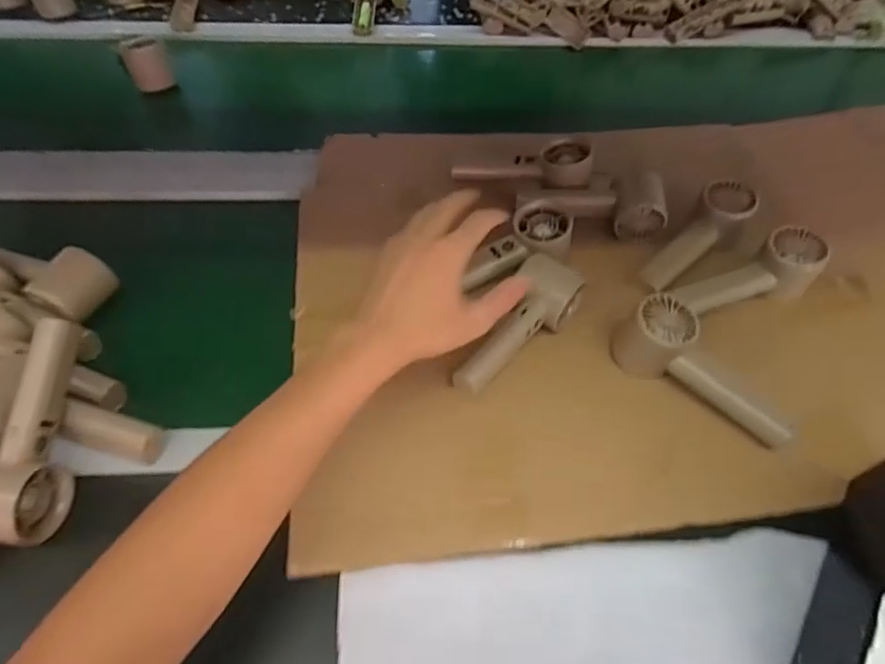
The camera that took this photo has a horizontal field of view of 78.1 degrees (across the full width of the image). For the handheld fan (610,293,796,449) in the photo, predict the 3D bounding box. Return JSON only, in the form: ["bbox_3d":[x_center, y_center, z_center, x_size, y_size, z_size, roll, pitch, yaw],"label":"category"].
[{"bbox_3d":[0.222,0.030,0.461,0.162,0.059,0.054,35,60,23],"label":"handheld fan"}]

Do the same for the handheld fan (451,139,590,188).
[{"bbox_3d":[0.090,-0.191,0.625,0.155,0.033,0.045,1,51,20],"label":"handheld fan"}]

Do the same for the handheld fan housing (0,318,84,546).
[{"bbox_3d":[-0.307,0.071,0.405,0.053,0.052,0.156,4,74,2],"label":"handheld fan housing"}]

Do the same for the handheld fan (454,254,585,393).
[{"bbox_3d":[0.067,-0.003,0.498,0.058,0.048,0.151,38,74,24],"label":"handheld fan"}]

